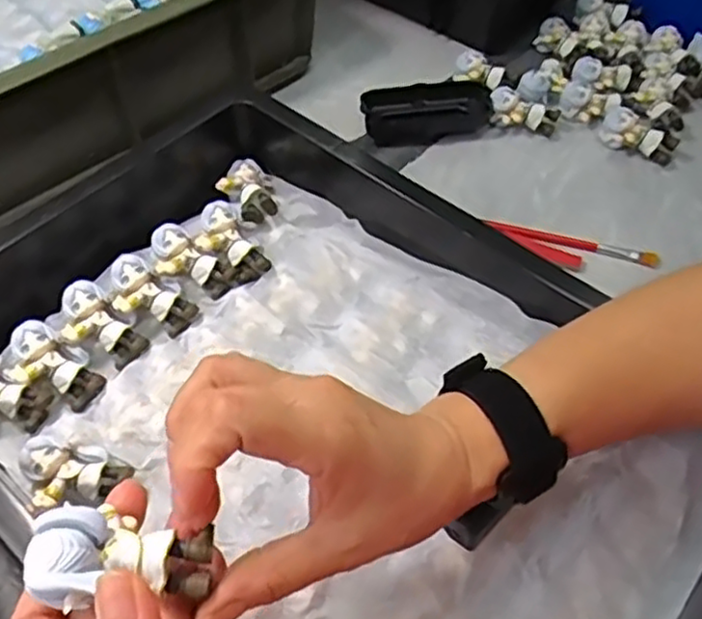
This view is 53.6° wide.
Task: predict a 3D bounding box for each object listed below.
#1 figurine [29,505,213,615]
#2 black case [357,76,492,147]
[{"bbox_3d":[-0.078,0.086,0.238,0.057,0.024,0.037,13,54,6],"label":"figurine"},{"bbox_3d":[0.066,-0.172,0.616,0.113,0.034,0.048,-3,54,-2],"label":"black case"}]

